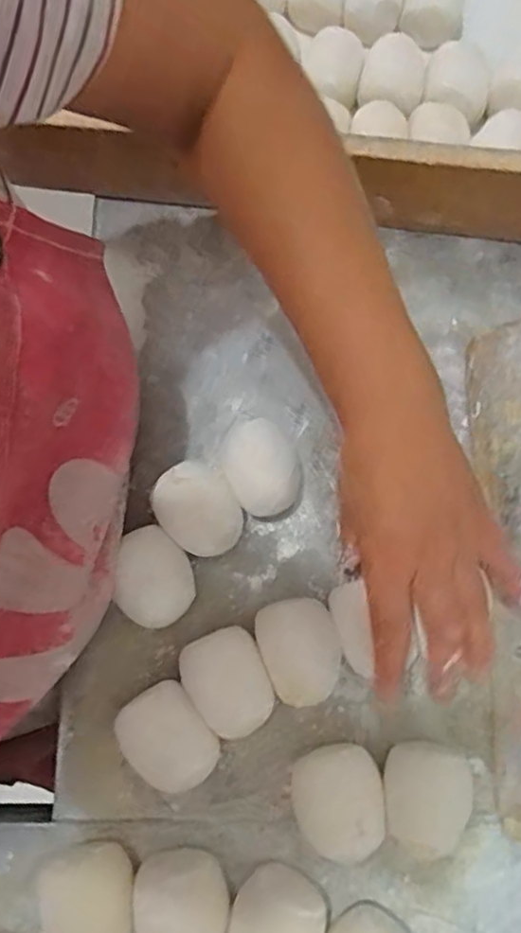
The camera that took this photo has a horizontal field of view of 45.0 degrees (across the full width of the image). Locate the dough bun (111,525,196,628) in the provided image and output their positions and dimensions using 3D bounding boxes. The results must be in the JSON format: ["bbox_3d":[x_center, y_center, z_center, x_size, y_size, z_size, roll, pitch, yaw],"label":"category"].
[{"bbox_3d":[-0.068,0.074,0.418,0.048,0.038,0.061,10,75,5],"label":"dough bun"}]

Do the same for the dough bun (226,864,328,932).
[{"bbox_3d":[0.007,0.272,0.366,0.052,0.034,0.061,22,76,7],"label":"dough bun"}]

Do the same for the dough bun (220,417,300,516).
[{"bbox_3d":[0.000,0.001,0.437,0.049,0.041,0.064,-31,76,-7],"label":"dough bun"}]

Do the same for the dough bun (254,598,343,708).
[{"bbox_3d":[0.027,0.118,0.406,0.048,0.036,0.062,-20,75,-4],"label":"dough bun"}]

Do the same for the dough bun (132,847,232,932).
[{"bbox_3d":[-0.046,0.258,0.364,0.052,0.045,0.057,0,75,2],"label":"dough bun"}]

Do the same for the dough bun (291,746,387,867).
[{"bbox_3d":[0.047,0.203,0.381,0.053,0.038,0.059,-11,75,-1],"label":"dough bun"}]

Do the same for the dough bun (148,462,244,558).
[{"bbox_3d":[-0.042,0.031,0.429,0.052,0.041,0.065,-38,77,-8],"label":"dough bun"}]

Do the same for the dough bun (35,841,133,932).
[{"bbox_3d":[-0.101,0.259,0.374,0.059,0.032,0.063,0,75,2],"label":"dough bun"}]

